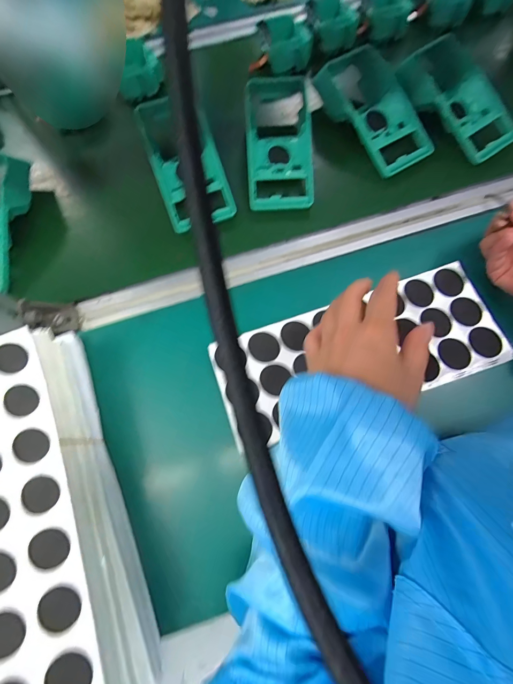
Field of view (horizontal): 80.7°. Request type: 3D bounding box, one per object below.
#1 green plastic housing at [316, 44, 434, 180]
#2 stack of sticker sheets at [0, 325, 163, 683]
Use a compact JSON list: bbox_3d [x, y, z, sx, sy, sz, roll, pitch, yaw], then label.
[{"bbox_3d":[0.160,-0.321,0.423,0.099,0.063,0.191,-29,75,-6],"label":"green plastic housing"},{"bbox_3d":[-0.180,0.148,0.242,0.145,0.072,0.305,-20,74,-4],"label":"stack of sticker sheets"}]

